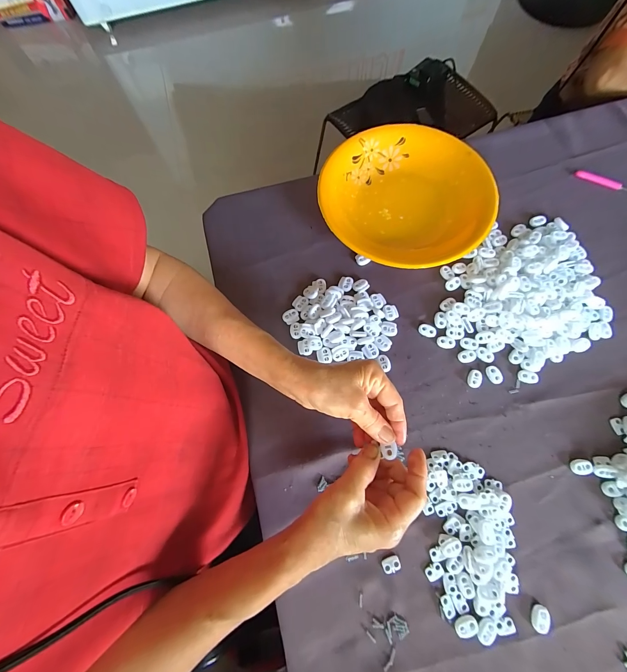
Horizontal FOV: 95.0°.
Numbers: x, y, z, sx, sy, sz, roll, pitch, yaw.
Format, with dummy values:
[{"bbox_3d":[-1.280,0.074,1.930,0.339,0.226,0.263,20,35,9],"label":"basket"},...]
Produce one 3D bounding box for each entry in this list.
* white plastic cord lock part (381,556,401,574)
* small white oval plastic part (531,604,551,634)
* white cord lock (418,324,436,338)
[{"bbox_3d":[0.083,0.243,0.304,0.019,0.004,0.013,-15,73,-4],"label":"white plastic cord lock part"},{"bbox_3d":[0.223,0.278,0.282,0.012,0.009,0.022,19,74,6],"label":"small white oval plastic part"},{"bbox_3d":[0.148,-0.007,0.374,0.023,0.004,0.014,21,74,7],"label":"white cord lock"}]

